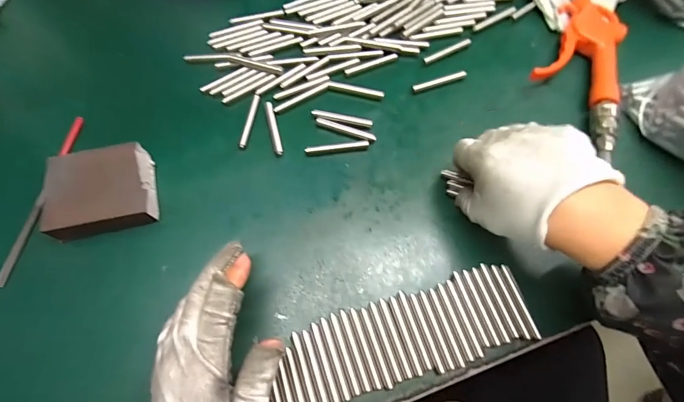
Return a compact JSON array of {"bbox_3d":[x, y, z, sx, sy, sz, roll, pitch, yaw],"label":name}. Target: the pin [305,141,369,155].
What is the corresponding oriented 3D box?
[{"bbox_3d":[-0.004,-0.050,0.341,0.058,0.008,0.008,-7,68,-2],"label":"pin"}]

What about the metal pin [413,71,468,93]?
[{"bbox_3d":[0.098,-0.121,0.367,0.058,0.007,0.008,-19,69,-7],"label":"metal pin"}]

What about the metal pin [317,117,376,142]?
[{"bbox_3d":[0.004,-0.068,0.347,0.059,0.007,0.006,22,70,9],"label":"metal pin"}]

